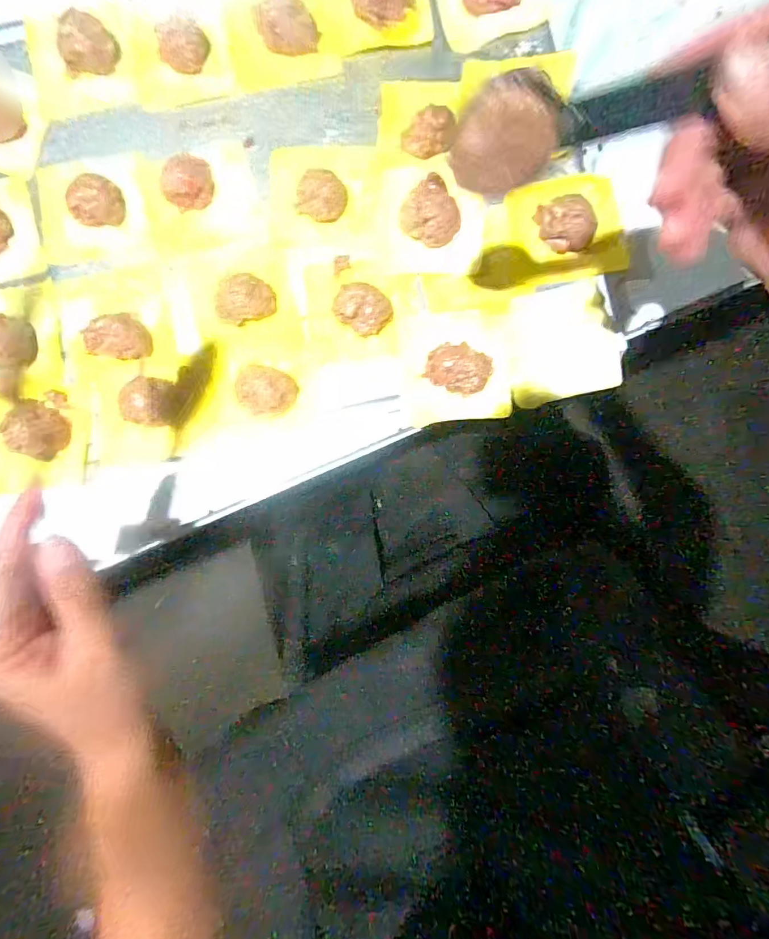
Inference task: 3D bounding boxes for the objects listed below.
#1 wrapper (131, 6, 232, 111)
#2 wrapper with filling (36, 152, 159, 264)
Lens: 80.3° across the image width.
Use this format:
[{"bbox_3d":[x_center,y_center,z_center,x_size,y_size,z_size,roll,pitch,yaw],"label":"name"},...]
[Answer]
[{"bbox_3d":[-0.146,-0.294,0.323,0.066,0.018,0.061,-4,85,1],"label":"wrapper"},{"bbox_3d":[-0.209,-0.184,0.313,0.073,0.023,0.079,-9,85,0],"label":"wrapper with filling"}]

